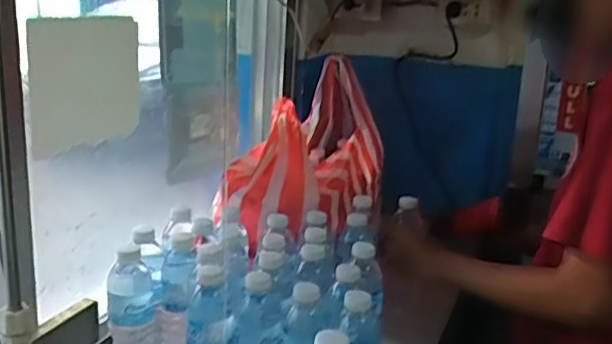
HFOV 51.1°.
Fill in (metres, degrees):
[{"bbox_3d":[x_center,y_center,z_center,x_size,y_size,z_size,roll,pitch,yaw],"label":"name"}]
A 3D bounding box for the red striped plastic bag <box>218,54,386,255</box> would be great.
[{"bbox_3d":[0.001,-0.034,1.201,0.224,0.195,0.483,9,31,21],"label":"red striped plastic bag"}]

